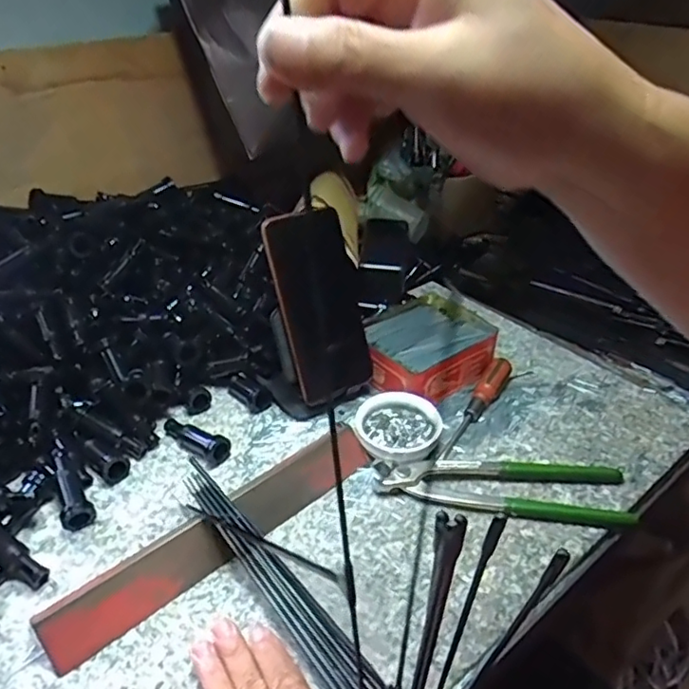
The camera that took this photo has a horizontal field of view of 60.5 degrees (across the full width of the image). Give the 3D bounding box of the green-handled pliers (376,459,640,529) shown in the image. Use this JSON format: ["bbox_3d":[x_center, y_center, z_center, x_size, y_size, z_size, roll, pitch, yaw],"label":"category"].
[{"bbox_3d":[0.128,0.108,0.475,0.187,0.017,0.065,5,35,7],"label":"green-handled pliers"}]

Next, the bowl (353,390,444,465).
[{"bbox_3d":[0.045,0.074,0.506,0.071,0.027,0.068,1,35,0],"label":"bowl"}]

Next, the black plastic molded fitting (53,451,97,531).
[{"bbox_3d":[-0.211,0.108,0.450,0.022,0.017,0.067,-20,56,-27],"label":"black plastic molded fitting"}]

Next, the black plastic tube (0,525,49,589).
[{"bbox_3d":[-0.231,0.140,0.404,0.069,0.013,0.019,36,43,8],"label":"black plastic tube"}]

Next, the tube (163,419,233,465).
[{"bbox_3d":[-0.129,0.080,0.507,0.070,0.020,0.022,21,40,27],"label":"tube"}]

